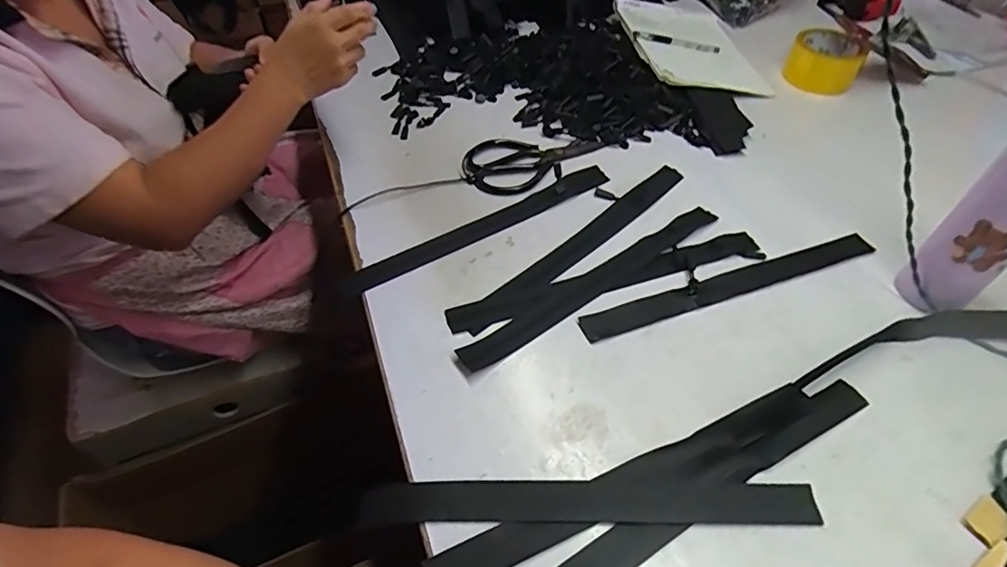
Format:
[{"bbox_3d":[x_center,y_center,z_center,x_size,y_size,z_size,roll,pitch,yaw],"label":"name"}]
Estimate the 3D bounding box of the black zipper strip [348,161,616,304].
[{"bbox_3d":[-0.021,-0.068,0.625,0.351,0.009,0.037,-27,50,-22],"label":"black zipper strip"}]

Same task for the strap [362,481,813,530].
[{"bbox_3d":[0.065,0.171,0.420,0.354,0.005,0.033,0,50,-1],"label":"strap"}]

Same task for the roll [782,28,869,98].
[{"bbox_3d":[0.498,-0.351,0.833,0.105,0.052,0.099,18,53,14],"label":"roll"}]

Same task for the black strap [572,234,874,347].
[{"bbox_3d":[0.245,-0.001,0.570,0.353,0.004,0.030,-16,52,-13],"label":"black strap"}]

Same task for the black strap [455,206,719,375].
[{"bbox_3d":[0.103,-0.005,0.572,0.353,0.007,0.033,-30,52,-24],"label":"black strap"}]

